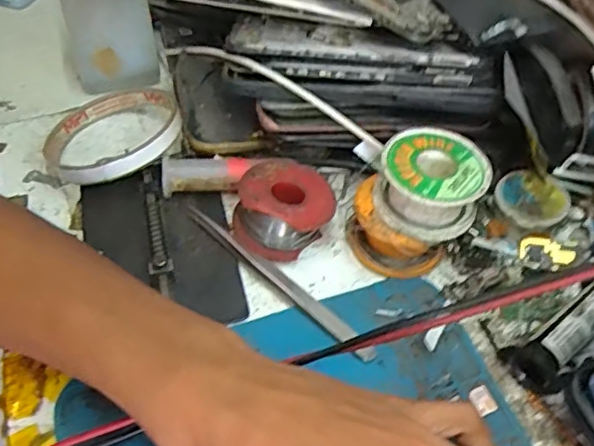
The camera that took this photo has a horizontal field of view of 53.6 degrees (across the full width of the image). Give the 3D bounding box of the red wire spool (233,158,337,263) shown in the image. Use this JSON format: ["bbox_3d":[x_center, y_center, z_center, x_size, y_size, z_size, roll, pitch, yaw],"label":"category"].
[{"bbox_3d":[-0.007,-0.008,0.324,0.051,0.031,0.048,-36,61,-27],"label":"red wire spool"}]

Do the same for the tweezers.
[{"bbox_3d":[-0.010,0.029,0.311,0.127,0.005,0.011,37,59,24],"label":"tweezers"}]

